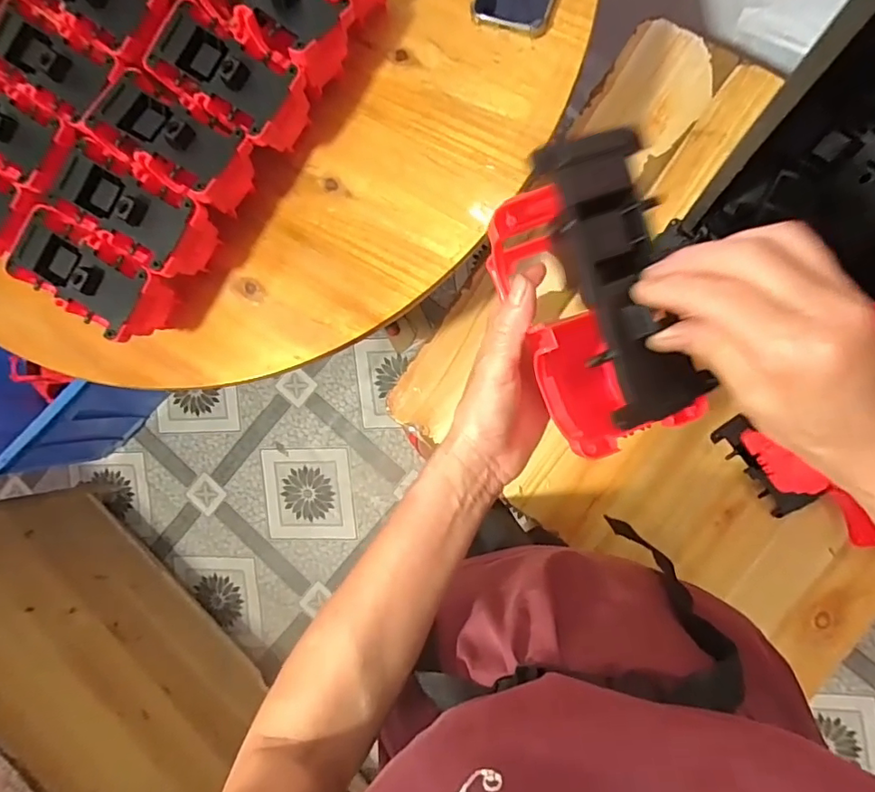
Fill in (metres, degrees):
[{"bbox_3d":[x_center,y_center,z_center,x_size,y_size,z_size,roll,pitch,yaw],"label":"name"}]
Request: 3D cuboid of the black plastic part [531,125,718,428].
[{"bbox_3d":[0.097,-0.060,0.278,0.056,0.035,0.146,-18,93,7],"label":"black plastic part"}]

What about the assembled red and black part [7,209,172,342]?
[{"bbox_3d":[-0.354,-0.125,0.559,0.160,0.090,0.085,31,92,8],"label":"assembled red and black part"}]

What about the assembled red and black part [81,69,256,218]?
[{"bbox_3d":[-0.264,-0.255,0.555,0.160,0.098,0.081,34,92,8],"label":"assembled red and black part"}]

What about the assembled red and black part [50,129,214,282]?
[{"bbox_3d":[-0.313,-0.193,0.562,0.174,0.097,0.083,33,92,8],"label":"assembled red and black part"}]

